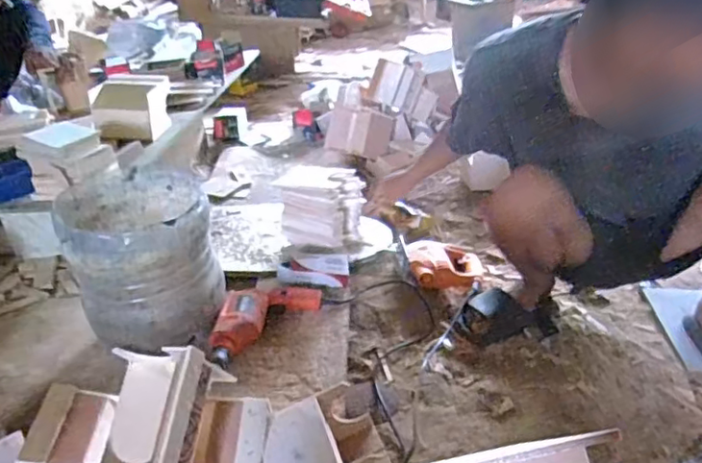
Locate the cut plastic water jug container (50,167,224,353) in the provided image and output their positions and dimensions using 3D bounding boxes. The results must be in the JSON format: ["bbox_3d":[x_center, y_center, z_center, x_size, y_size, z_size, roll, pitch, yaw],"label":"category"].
[{"bbox_3d":[-0.360,0.039,1.038,0.227,0.213,0.261,-14,31,-18],"label":"cut plastic water jug container"}]

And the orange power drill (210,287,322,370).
[{"bbox_3d":[-0.174,0.157,1.079,0.103,0.063,0.262,18,36,34],"label":"orange power drill"}]

